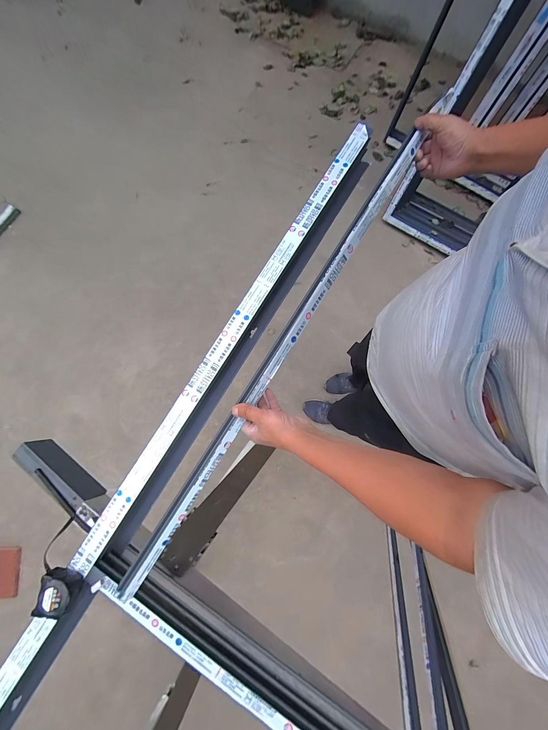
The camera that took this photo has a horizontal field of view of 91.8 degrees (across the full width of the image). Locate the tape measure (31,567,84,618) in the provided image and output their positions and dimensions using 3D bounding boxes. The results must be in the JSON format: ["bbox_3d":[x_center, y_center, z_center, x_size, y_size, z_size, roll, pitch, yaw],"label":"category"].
[{"bbox_3d":[-0.396,0.423,0.489,0.053,0.041,0.073,6,80,3],"label":"tape measure"}]

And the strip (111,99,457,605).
[{"bbox_3d":[0.037,-0.055,0.498,0.035,0.022,1.095,33,87,8],"label":"strip"}]

